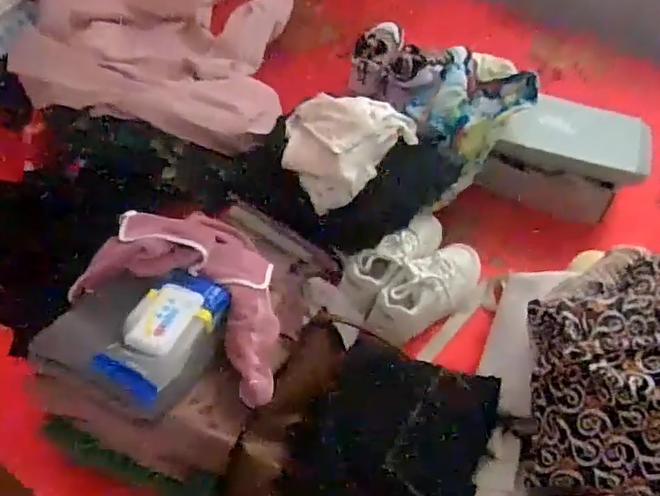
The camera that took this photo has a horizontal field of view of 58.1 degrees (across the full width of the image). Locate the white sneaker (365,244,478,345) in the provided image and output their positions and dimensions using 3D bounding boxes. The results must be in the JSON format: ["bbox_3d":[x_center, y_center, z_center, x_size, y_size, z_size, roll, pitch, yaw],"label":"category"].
[{"bbox_3d":[0.182,0.079,1.061,0.251,0.099,0.106,-26,60,-19],"label":"white sneaker"}]

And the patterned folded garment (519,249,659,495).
[{"bbox_3d":[0.393,0.133,0.765,0.236,0.151,0.345,12,55,6],"label":"patterned folded garment"}]

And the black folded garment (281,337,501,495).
[{"bbox_3d":[0.078,0.290,0.815,0.246,0.057,0.308,19,56,11],"label":"black folded garment"}]

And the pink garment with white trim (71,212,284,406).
[{"bbox_3d":[-0.178,0.045,0.839,0.315,0.130,0.211,27,58,16],"label":"pink garment with white trim"}]

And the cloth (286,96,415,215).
[{"bbox_3d":[0.028,-0.197,1.021,0.226,0.094,0.194,-33,63,-23],"label":"cloth"}]

